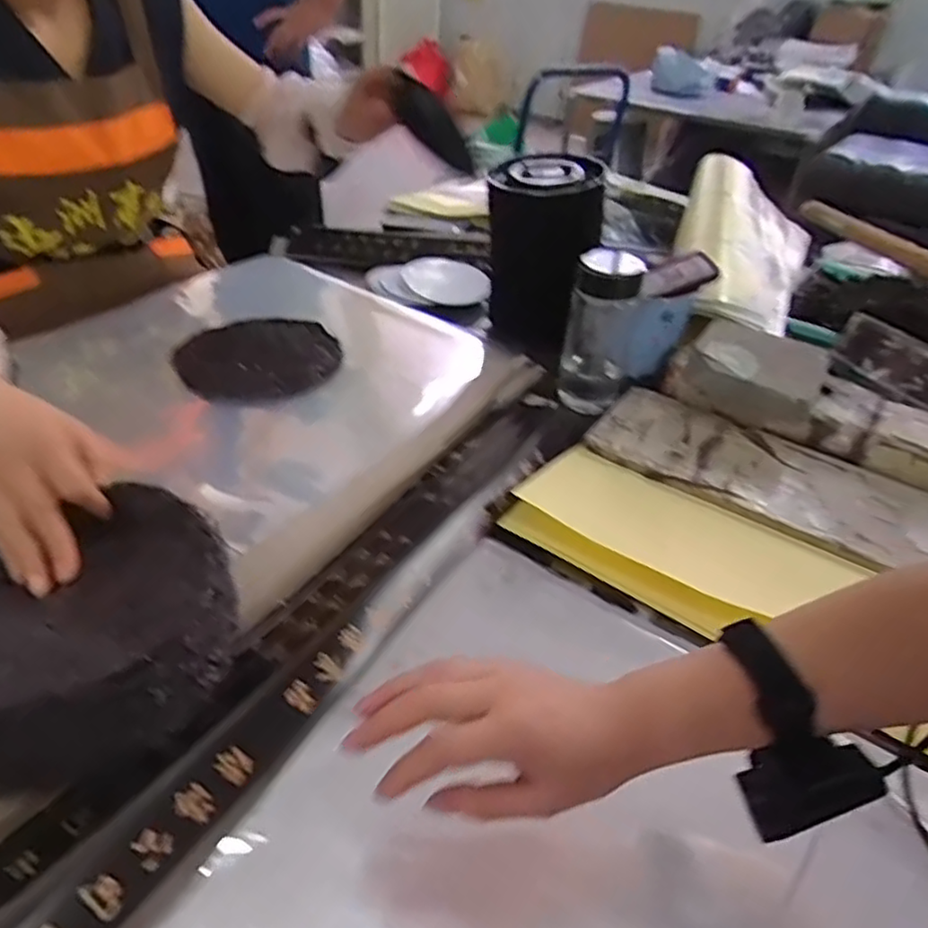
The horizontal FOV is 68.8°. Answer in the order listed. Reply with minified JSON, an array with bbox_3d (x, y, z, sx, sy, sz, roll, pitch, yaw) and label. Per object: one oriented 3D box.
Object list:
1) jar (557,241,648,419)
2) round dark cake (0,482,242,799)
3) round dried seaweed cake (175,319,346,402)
[{"bbox_3d":[0.169,-0.160,0.831,0.084,0.196,0.079,11,38,8],"label":"jar"},{"bbox_3d":[-0.257,0.115,0.450,0.198,0.086,0.190,3,37,-2],"label":"round dark cake"},{"bbox_3d":[-0.261,-0.137,0.864,0.194,0.016,0.203,3,37,-2],"label":"round dried seaweed cake"}]

